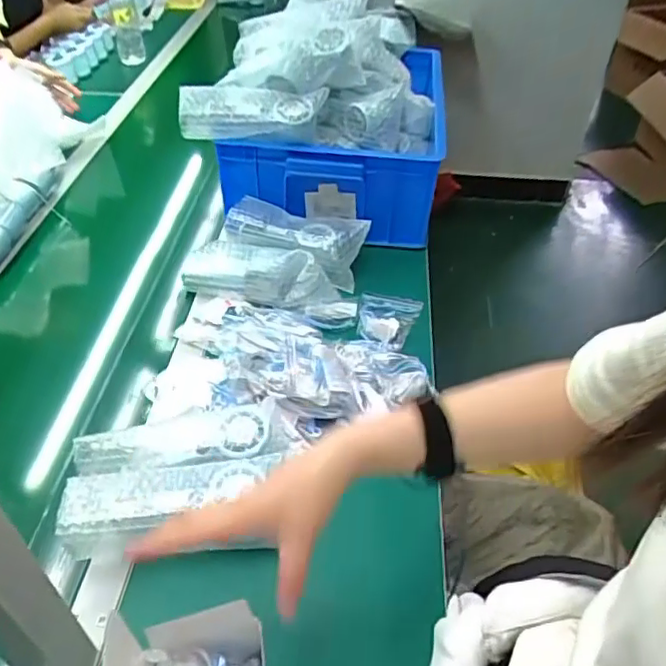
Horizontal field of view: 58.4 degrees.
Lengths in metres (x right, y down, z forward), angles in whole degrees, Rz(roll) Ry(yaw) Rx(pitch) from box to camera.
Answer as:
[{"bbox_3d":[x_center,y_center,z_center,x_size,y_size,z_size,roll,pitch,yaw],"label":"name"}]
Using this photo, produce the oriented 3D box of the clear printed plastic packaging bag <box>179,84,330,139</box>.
[{"bbox_3d":[-0.113,-0.321,0.861,0.206,0.057,0.069,1,43,-1],"label":"clear printed plastic packaging bag"}]

